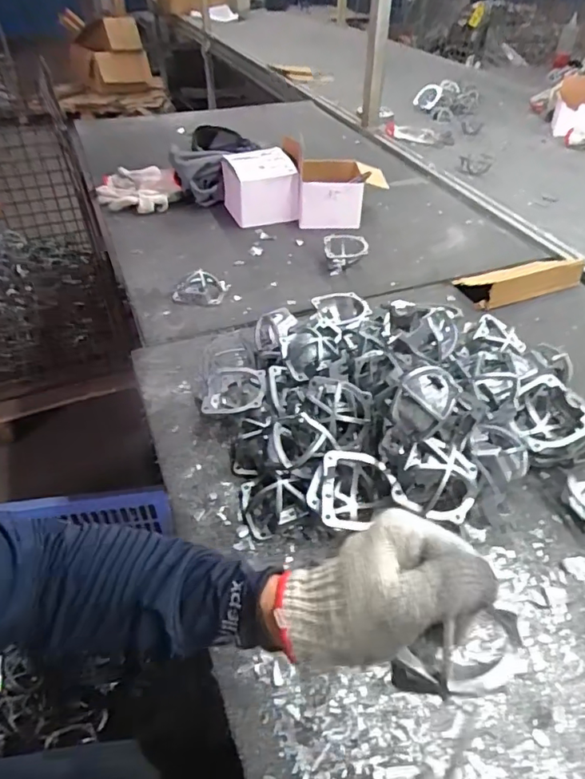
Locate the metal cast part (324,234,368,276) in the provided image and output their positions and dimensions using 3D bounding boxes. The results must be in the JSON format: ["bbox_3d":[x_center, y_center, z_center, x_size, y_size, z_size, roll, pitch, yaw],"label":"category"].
[{"bbox_3d":[0.100,-0.262,0.988,0.083,0.050,0.079,4,41,3],"label":"metal cast part"}]

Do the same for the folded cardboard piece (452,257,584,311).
[{"bbox_3d":[0.410,-0.209,0.944,0.237,0.040,0.102,-15,44,-18],"label":"folded cardboard piece"}]

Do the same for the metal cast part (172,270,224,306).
[{"bbox_3d":[-0.161,-0.174,0.892,0.089,0.040,0.069,-6,42,-9],"label":"metal cast part"}]

